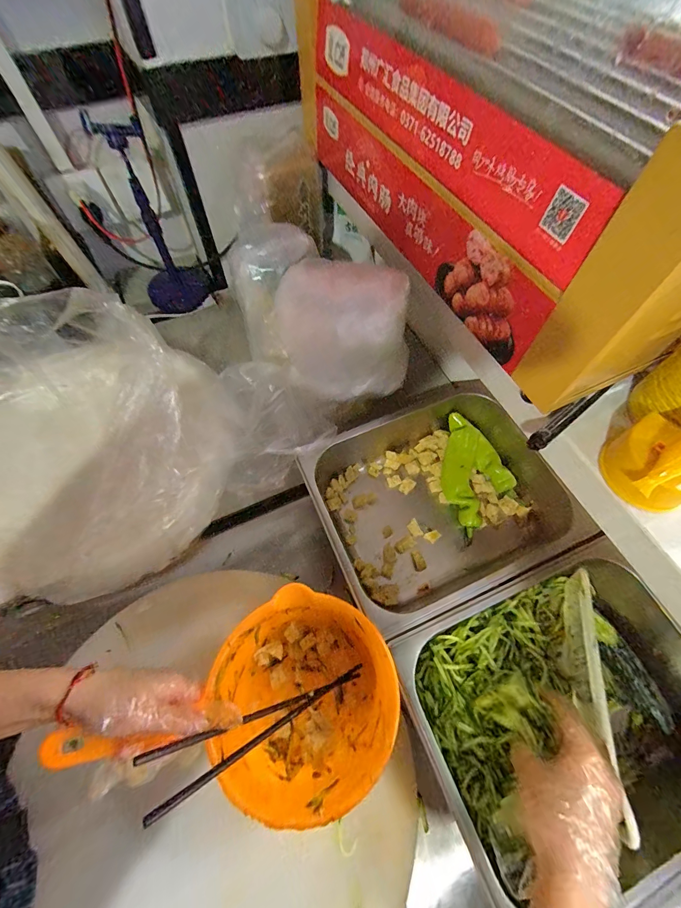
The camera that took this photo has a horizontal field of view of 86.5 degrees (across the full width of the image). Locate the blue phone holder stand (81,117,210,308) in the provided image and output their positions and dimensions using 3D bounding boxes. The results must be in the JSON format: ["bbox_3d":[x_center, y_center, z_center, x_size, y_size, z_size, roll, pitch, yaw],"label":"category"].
[{"bbox_3d":[-0.340,-0.406,0.684,0.123,0.358,0.116,-30,66,-14],"label":"blue phone holder stand"}]

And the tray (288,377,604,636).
[{"bbox_3d":[0.138,0.061,0.532,0.324,0.110,0.277,-22,64,-11],"label":"tray"}]

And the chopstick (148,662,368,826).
[{"bbox_3d":[-0.062,0.271,0.361,0.242,0.009,0.008,-5,54,-46],"label":"chopstick"}]

